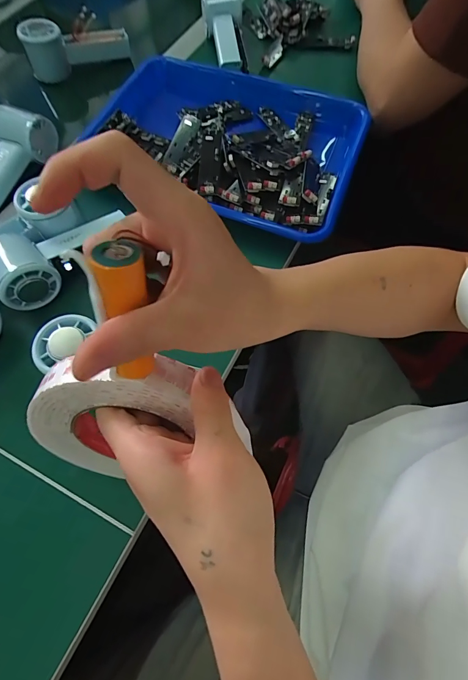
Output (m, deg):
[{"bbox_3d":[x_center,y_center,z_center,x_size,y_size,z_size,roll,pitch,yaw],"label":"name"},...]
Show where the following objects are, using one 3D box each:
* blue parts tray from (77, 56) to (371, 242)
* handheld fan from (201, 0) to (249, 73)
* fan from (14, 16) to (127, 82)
[{"bbox_3d":[-0.019,-0.263,0.479,0.373,0.055,0.255,26,68,13],"label":"blue parts tray"},{"bbox_3d":[-0.010,-0.473,0.557,0.057,0.043,0.141,-11,83,-8],"label":"handheld fan"},{"bbox_3d":[-0.242,-0.453,0.553,0.155,0.061,0.050,-24,67,-9],"label":"fan"}]

